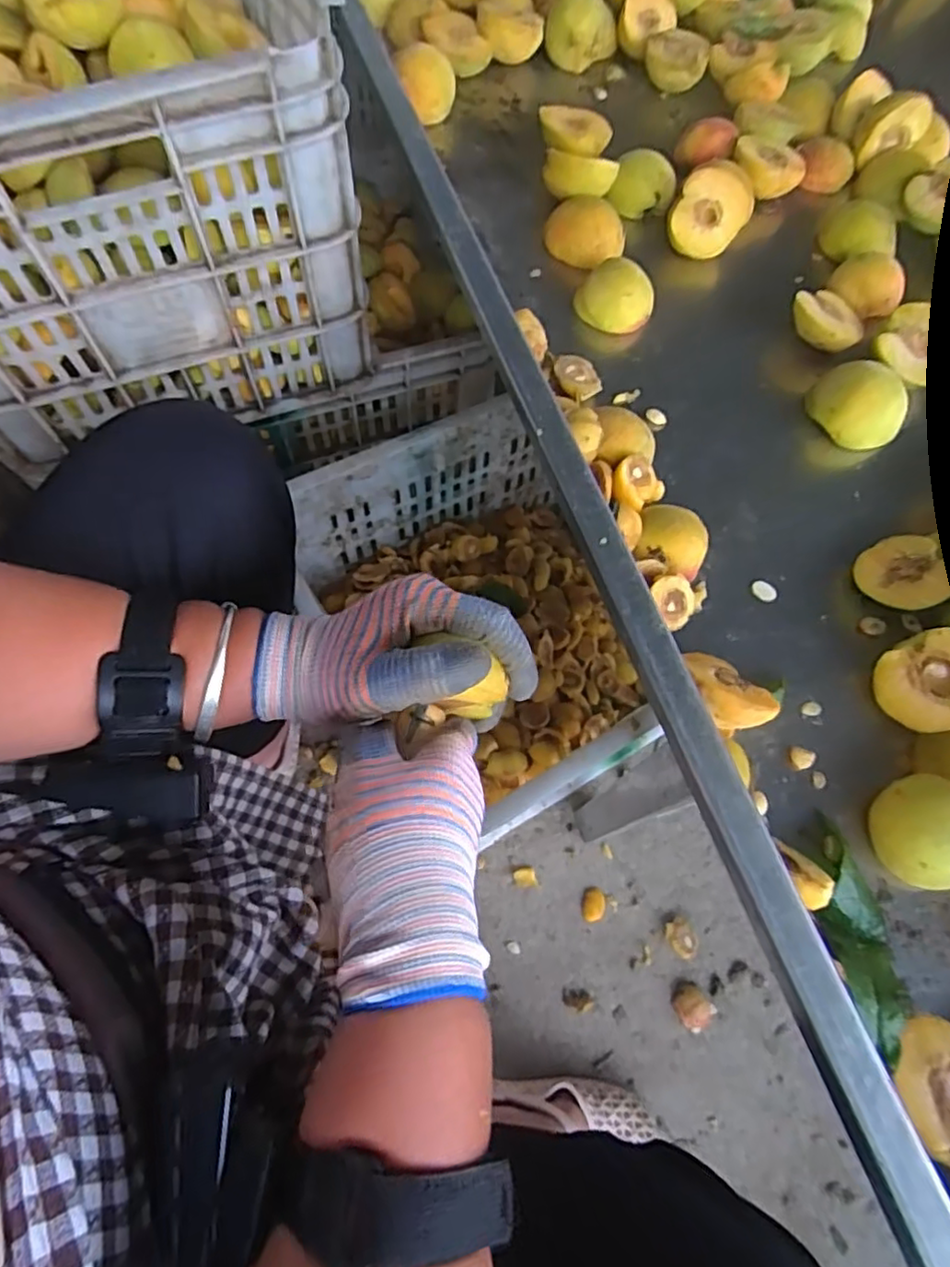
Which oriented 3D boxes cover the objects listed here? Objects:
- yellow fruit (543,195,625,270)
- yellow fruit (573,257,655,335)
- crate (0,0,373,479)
[{"bbox_3d":[0.090,-0.334,0.529,0.069,0.036,0.049,31,69,10],"label":"yellow fruit"},{"bbox_3d":[0.111,-0.267,0.501,0.059,0.038,0.050,17,68,4],"label":"yellow fruit"},{"bbox_3d":[-0.343,-0.470,0.560,0.357,0.270,0.564,-22,70,-11],"label":"crate"}]

